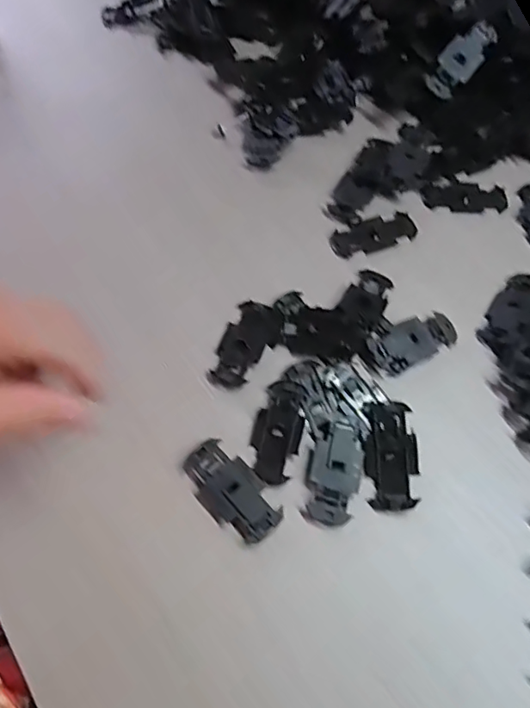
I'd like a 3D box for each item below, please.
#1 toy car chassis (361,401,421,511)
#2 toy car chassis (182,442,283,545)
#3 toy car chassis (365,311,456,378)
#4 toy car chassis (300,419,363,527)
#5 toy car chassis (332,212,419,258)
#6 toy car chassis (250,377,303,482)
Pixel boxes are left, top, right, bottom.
[{"bbox_3d":[0.076,0.061,0.322,0.031,0.007,0.065,4,65,-1],"label":"toy car chassis"},{"bbox_3d":[-0.020,0.080,0.310,0.033,0.008,0.063,-40,73,-18],"label":"toy car chassis"},{"bbox_3d":[0.099,-0.008,0.358,0.063,0.008,0.029,-24,69,-13],"label":"toy car chassis"},{"bbox_3d":[0.041,0.070,0.316,0.032,0.007,0.059,10,65,1],"label":"toy car chassis"},{"bbox_3d":[0.083,-0.090,0.405,0.067,0.004,0.027,-21,68,-12],"label":"toy car chassis"},{"bbox_3d":[0.009,0.046,0.327,0.028,0.006,0.064,16,66,4],"label":"toy car chassis"}]

